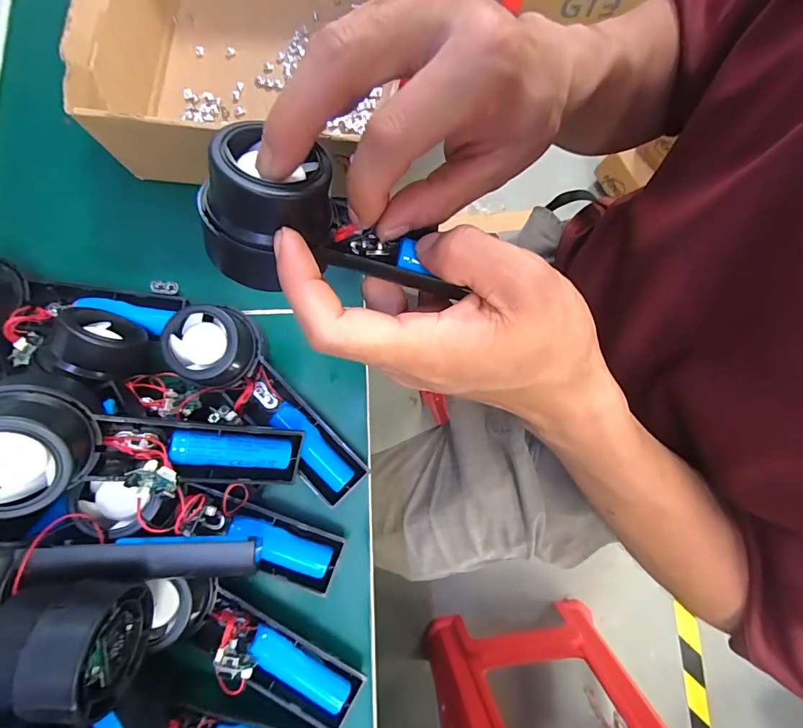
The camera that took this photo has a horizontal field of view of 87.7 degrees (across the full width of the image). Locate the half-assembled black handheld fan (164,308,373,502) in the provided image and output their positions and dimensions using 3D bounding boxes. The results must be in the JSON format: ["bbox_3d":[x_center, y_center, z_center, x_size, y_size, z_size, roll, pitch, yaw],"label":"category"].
[{"bbox_3d":[-0.087,0.025,0.282,0.050,0.031,0.154,-43,96,-7],"label":"half-assembled black handheld fan"}]

